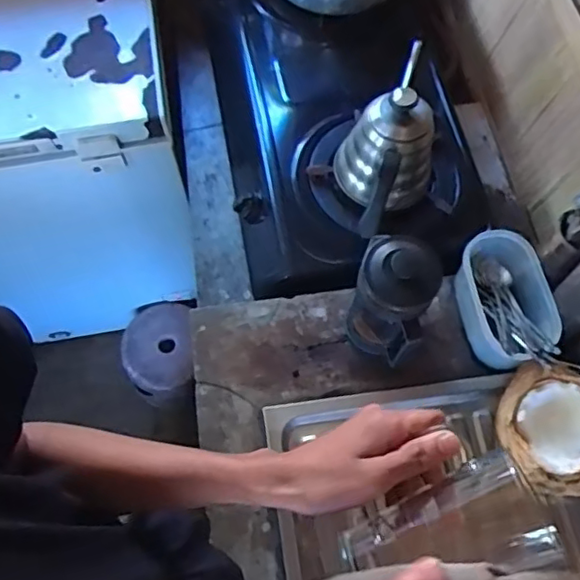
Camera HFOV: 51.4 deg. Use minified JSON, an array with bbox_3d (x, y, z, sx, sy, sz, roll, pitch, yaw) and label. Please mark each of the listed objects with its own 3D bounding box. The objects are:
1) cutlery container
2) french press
[{"bbox_3d":[0.283,0.017,0.786,0.104,0.092,0.171,-5,66,-2],"label":"cutlery container"},{"bbox_3d":[0.121,0.011,0.722,0.088,0.200,0.099,18,67,8],"label":"french press"}]

